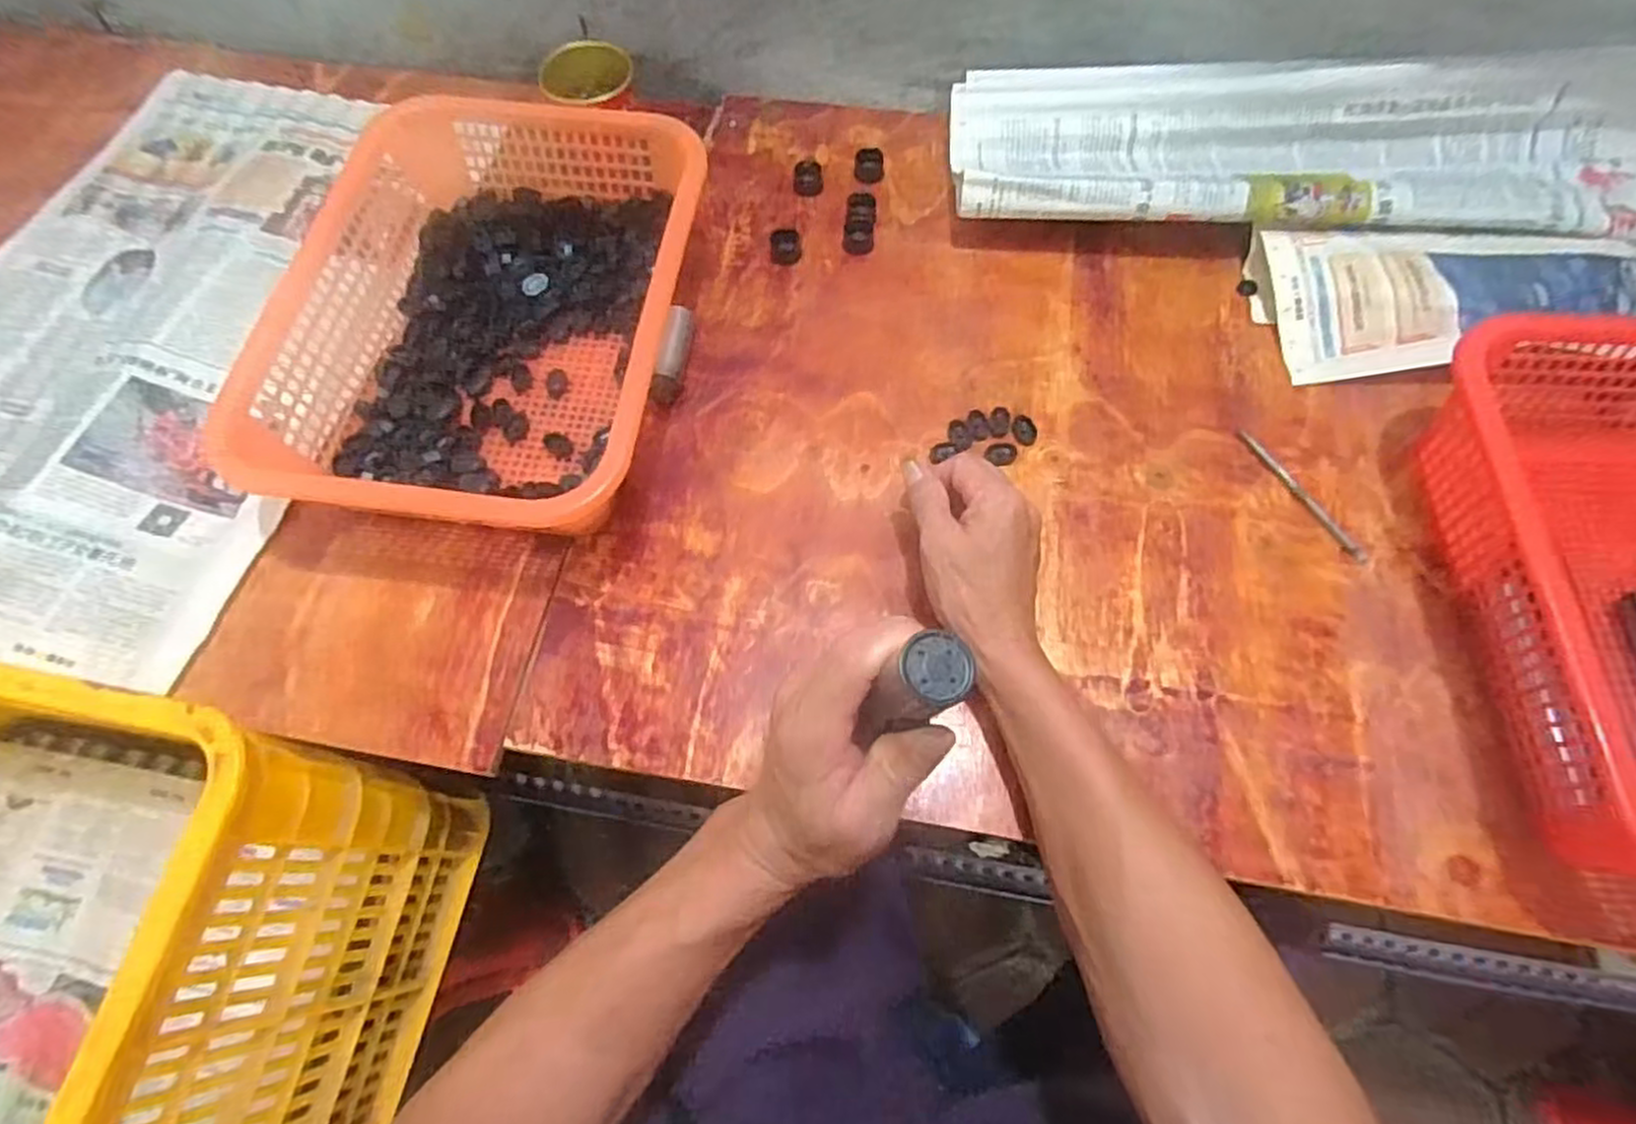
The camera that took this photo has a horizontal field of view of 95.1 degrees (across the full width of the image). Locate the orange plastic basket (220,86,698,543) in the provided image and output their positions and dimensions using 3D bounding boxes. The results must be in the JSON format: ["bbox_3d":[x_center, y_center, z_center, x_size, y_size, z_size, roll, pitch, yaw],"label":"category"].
[{"bbox_3d":[-0.222,-0.176,0.535,0.250,0.091,0.343,7,67,3],"label":"orange plastic basket"}]

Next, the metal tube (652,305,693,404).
[{"bbox_3d":[-0.107,-0.158,0.556,0.016,0.014,0.085,6,67,3],"label":"metal tube"}]

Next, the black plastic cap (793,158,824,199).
[{"bbox_3d":[-0.008,-0.328,0.641,0.025,0.019,0.025,0,67,0],"label":"black plastic cap"}]

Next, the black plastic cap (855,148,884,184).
[{"bbox_3d":[0.045,-0.345,0.648,0.025,0.022,0.022,-2,67,0],"label":"black plastic cap"}]

